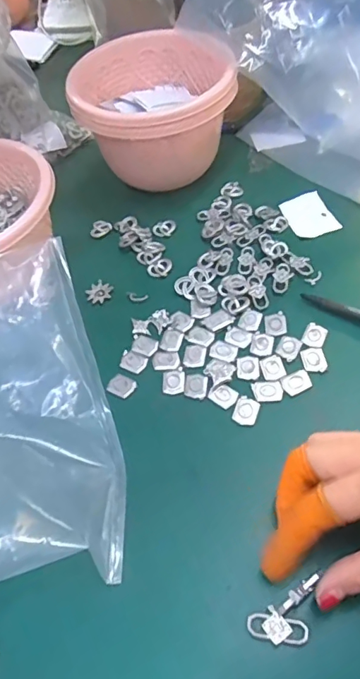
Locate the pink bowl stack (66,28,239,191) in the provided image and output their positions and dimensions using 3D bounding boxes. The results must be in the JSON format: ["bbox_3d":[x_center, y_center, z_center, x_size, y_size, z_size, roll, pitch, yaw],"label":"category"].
[{"bbox_3d":[-0.025,-0.219,0.468,0.141,0.091,0.129,-17,54,-6],"label":"pink bowl stack"}]

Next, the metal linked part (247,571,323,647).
[{"bbox_3d":[0.060,0.144,0.257,0.045,0.008,0.025,-45,65,-1],"label":"metal linked part"}]

